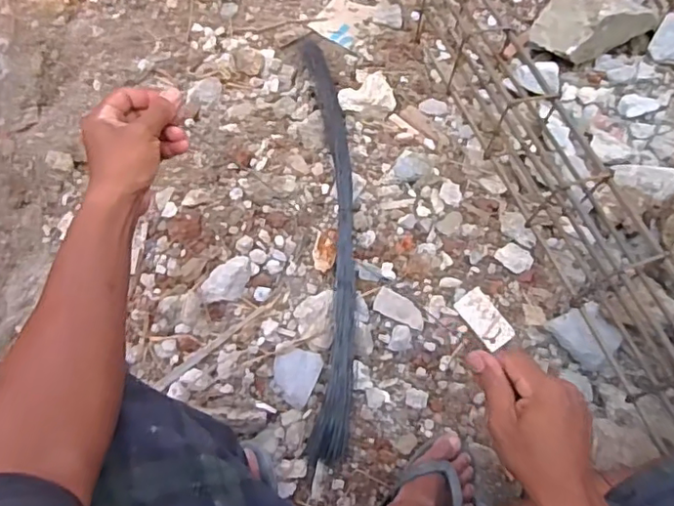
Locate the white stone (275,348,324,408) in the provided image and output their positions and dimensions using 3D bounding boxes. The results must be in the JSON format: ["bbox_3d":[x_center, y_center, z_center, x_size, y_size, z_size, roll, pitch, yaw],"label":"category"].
[{"bbox_3d":[-0.065,0.189,0.875,0.070,0.012,0.080,18,67,8],"label":"white stone"}]

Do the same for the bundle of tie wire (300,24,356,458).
[{"bbox_3d":[-0.015,-0.085,0.979,0.079,0.090,0.832,-2,66,-1],"label":"bundle of tie wire"}]

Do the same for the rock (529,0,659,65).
[{"bbox_3d":[0.537,-0.489,1.178,0.226,0.126,0.148,-23,68,-11],"label":"rock"}]

